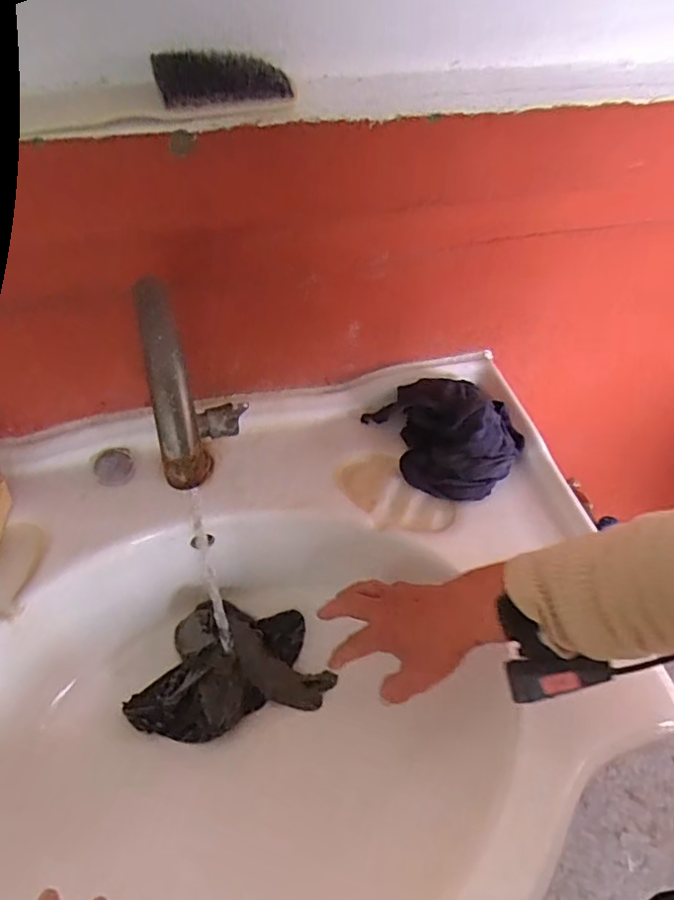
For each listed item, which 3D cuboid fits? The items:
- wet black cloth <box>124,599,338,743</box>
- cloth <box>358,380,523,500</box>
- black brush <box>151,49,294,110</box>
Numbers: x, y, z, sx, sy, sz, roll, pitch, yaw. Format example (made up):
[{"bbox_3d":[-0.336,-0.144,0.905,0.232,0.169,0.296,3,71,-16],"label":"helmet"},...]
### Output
[{"bbox_3d":[-0.091,0.210,0.560,0.188,0.052,0.138,10,53,3],"label":"wet black cloth"},{"bbox_3d":[0.110,-0.025,0.584,0.150,0.067,0.124,36,58,21],"label":"cloth"},{"bbox_3d":[-0.069,-0.227,0.351,0.079,0.020,0.029,-13,55,-14],"label":"black brush"}]

